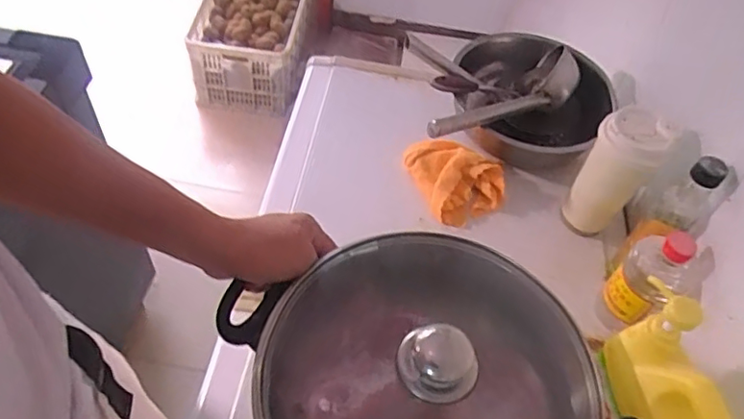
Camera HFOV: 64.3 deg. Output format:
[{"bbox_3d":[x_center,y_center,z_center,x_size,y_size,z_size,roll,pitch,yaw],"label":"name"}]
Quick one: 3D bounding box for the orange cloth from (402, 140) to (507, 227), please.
[{"bbox_3d":[0.121,-0.049,0.871,0.114,0.050,0.141,-22,58,-21],"label":"orange cloth"}]

